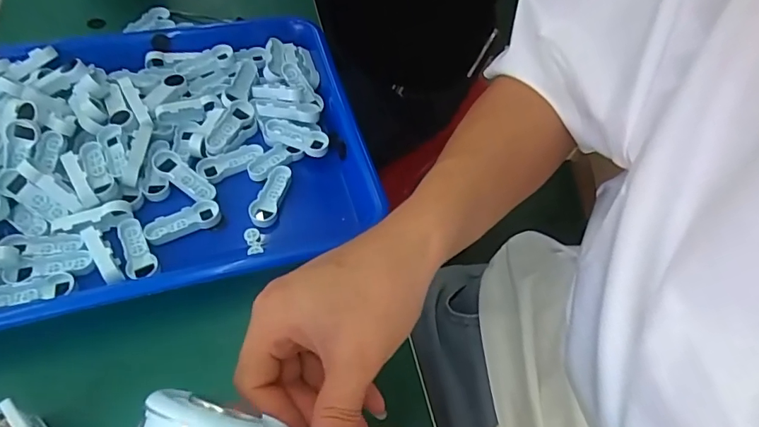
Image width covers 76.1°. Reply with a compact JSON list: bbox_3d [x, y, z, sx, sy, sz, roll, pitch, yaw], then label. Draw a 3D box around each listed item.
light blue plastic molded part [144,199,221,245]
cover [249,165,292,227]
[{"bbox_3d":[-0.136,0.006,0.335,0.050,0.007,0.019,-22,61,-17],"label":"light blue plastic molded part"},{"bbox_3d":[-0.079,-0.013,0.353,0.019,0.009,0.051,12,57,4],"label":"cover"}]

